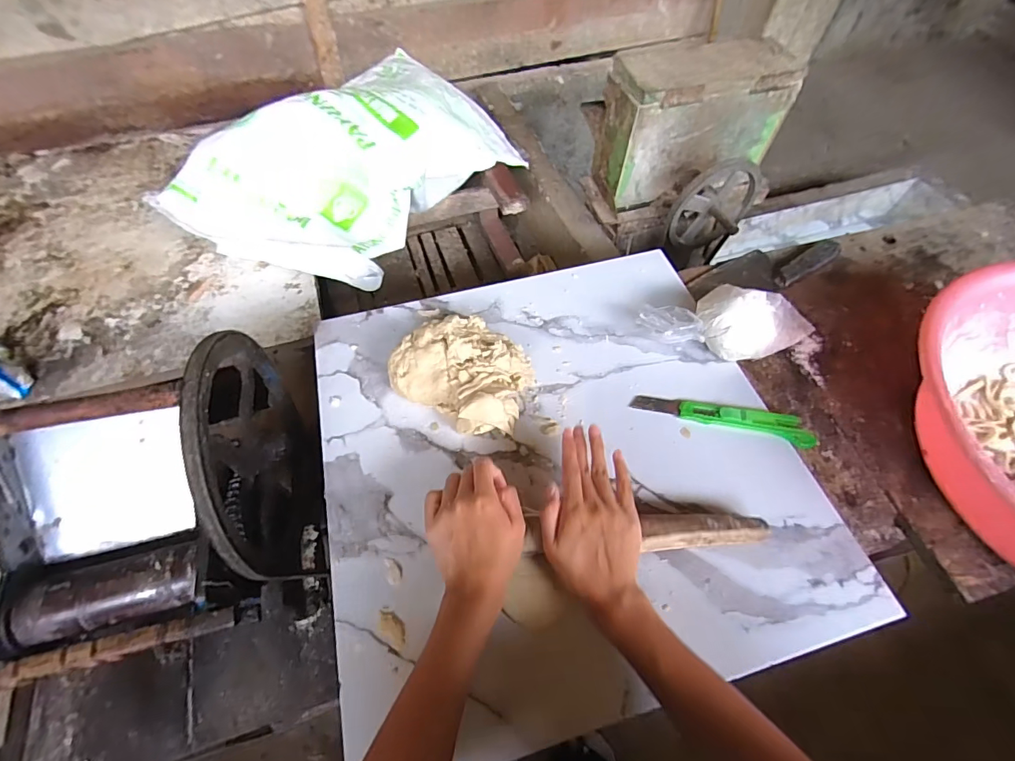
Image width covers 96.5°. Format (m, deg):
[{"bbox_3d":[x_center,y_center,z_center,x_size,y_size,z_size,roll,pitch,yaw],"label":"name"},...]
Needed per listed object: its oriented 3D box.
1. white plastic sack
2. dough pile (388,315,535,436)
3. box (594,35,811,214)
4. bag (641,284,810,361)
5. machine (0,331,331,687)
[{"bbox_3d":[-0.305,-0.458,0.955,0.393,0.198,0.647,32,62,16],"label":"white plastic sack"},{"bbox_3d":[-0.047,-0.017,0.514,0.155,0.054,0.124,27,61,14],"label":"dough pile"},{"bbox_3d":[0.366,-0.528,0.926,0.348,0.220,0.160,-17,60,-13],"label":"box"},{"bbox_3d":[0.275,-0.072,0.546,0.213,0.072,0.088,-9,59,-8],"label":"bag"},{"bbox_3d":[-0.362,0.135,0.497,0.242,0.322,0.286,-10,59,-9],"label":"machine"}]

